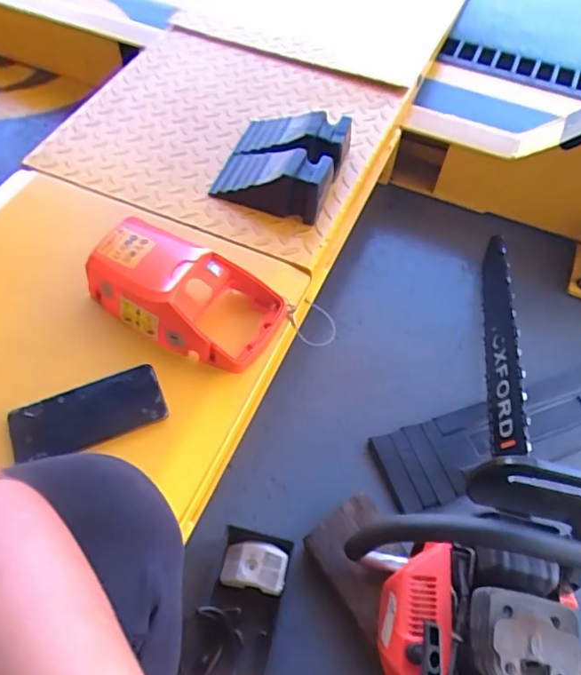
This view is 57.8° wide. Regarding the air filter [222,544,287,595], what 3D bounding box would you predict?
[{"bbox_3d":[-0.045,0.301,0.693,0.082,0.033,0.057,4,64,15],"label":"air filter"}]

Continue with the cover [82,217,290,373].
[{"bbox_3d":[-0.136,-0.057,0.669,0.248,0.068,0.130,24,60,13],"label":"cover"}]

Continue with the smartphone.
[{"bbox_3d":[-0.232,0.088,0.600,0.168,0.011,0.073,-18,60,-13],"label":"smartphone"}]

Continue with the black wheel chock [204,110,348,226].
[{"bbox_3d":[-0.013,-0.282,0.825,0.179,0.086,0.185,19,59,10],"label":"black wheel chock"}]

